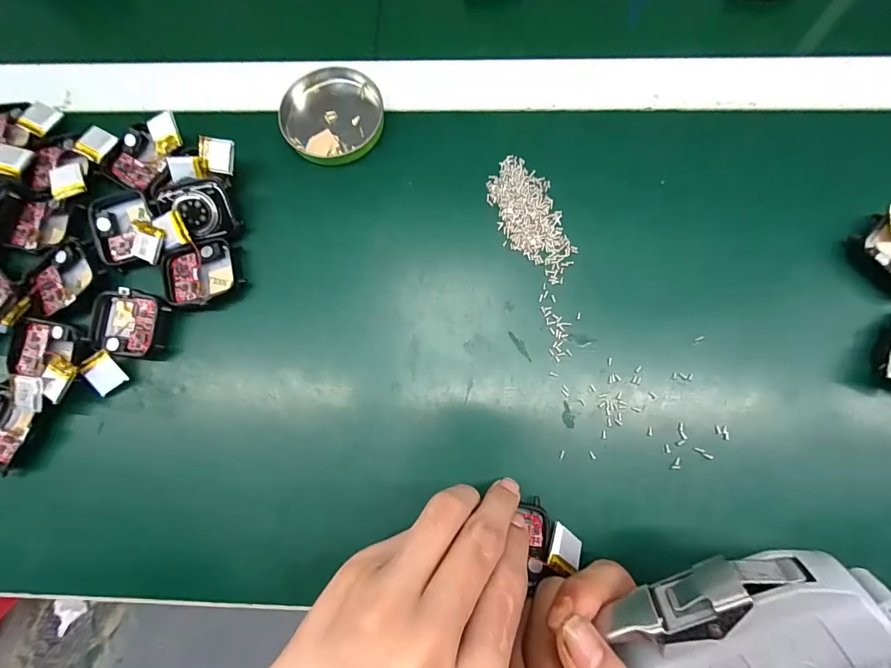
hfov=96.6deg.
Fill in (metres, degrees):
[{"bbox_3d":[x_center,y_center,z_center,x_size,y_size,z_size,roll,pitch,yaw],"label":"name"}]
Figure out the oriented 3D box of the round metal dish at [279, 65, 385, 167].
[{"bbox_3d":[-0.074,-0.144,0.260,0.064,0.007,0.064,0,79,1],"label":"round metal dish"}]

